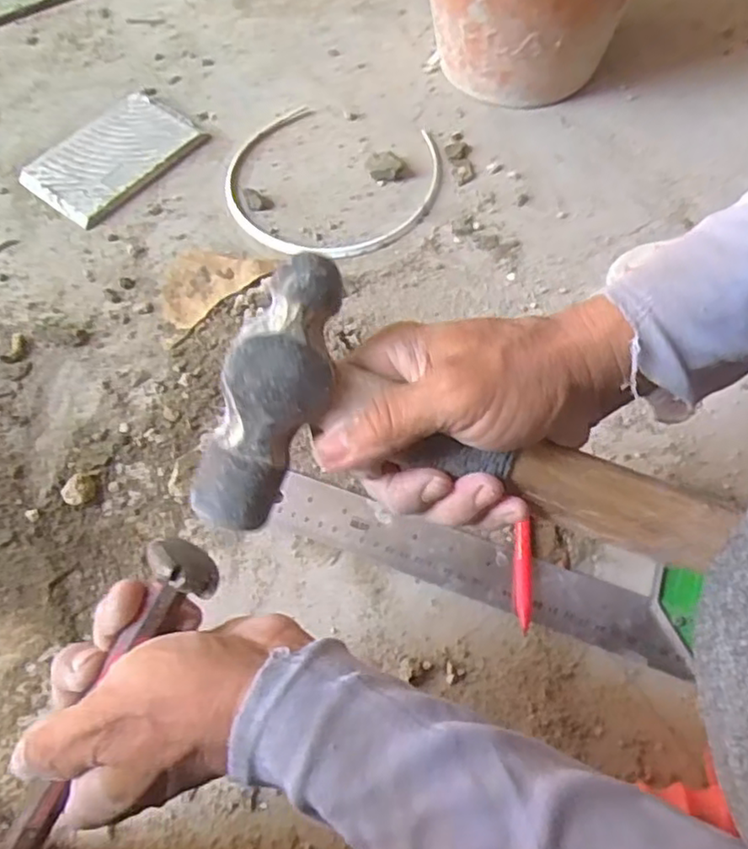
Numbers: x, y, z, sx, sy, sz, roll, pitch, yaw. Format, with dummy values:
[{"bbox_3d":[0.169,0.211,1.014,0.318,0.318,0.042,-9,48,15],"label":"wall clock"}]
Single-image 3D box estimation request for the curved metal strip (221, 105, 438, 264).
[{"bbox_3d":[-0.040,-0.226,0.610,0.190,0.011,0.171,12,64,7],"label":"curved metal strip"}]

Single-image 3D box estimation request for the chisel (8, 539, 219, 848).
[{"bbox_3d":[-0.121,0.135,0.266,0.024,0.019,0.198,33,97,16],"label":"chisel"}]

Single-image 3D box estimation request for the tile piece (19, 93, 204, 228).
[{"bbox_3d":[-0.250,-0.258,0.629,0.100,0.015,0.151,35,69,17],"label":"tile piece"}]

